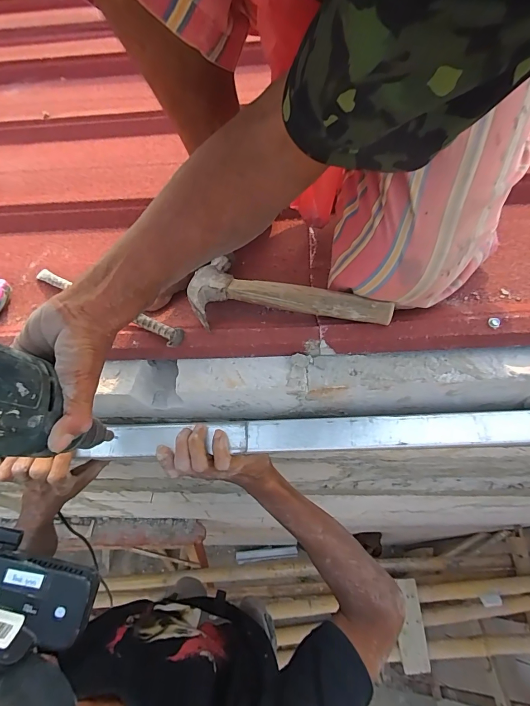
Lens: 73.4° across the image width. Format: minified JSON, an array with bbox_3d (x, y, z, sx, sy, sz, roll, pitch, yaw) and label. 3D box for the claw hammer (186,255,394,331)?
[{"bbox_3d":[0.023,-0.065,0.409,0.226,0.044,0.080,5,58,0],"label":"claw hammer"}]

